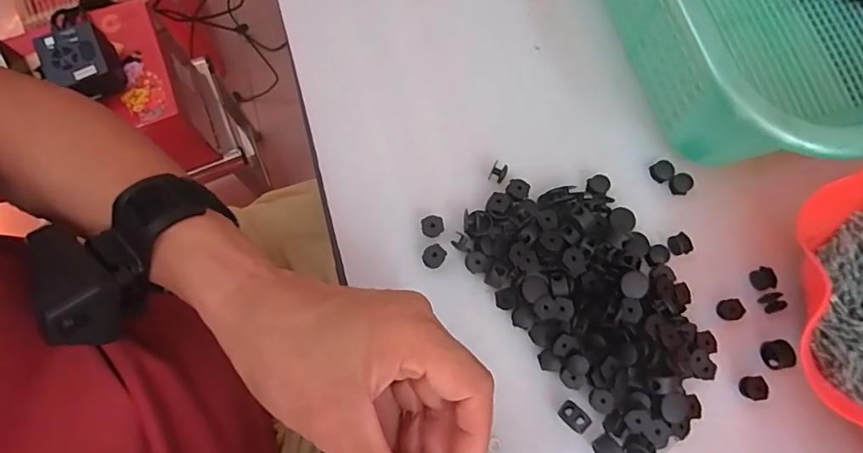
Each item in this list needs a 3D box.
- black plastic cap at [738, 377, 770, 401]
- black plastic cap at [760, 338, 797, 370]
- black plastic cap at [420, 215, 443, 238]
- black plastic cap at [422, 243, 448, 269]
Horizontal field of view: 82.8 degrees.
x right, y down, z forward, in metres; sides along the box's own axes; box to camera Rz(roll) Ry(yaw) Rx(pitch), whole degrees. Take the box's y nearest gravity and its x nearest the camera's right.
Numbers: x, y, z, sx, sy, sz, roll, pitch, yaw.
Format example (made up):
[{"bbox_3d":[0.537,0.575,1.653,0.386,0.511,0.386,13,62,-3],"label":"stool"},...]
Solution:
[{"bbox_3d":[0.191,0.095,0.287,0.015,0.007,0.014,0,76,-1],"label":"black plastic cap"},{"bbox_3d":[0.207,0.077,0.292,0.013,0.010,0.016,-8,76,-3],"label":"black plastic cap"},{"bbox_3d":[0.001,0.000,0.305,0.013,0.008,0.012,0,76,-1],"label":"black plastic cap"},{"bbox_3d":[0.002,0.018,0.301,0.012,0.006,0.015,30,77,6],"label":"black plastic cap"}]

